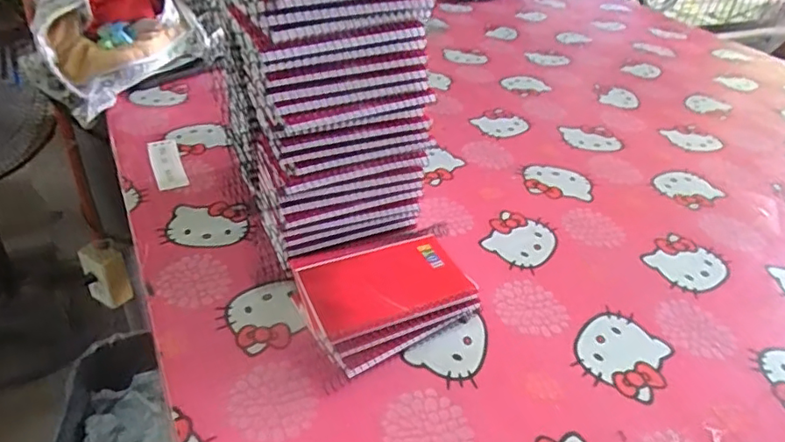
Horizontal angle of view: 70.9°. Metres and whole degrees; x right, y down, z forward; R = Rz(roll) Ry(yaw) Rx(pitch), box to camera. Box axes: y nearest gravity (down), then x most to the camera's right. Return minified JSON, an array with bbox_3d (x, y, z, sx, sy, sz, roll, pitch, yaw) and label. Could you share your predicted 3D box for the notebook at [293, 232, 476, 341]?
[{"bbox_3d":[-0.003,0.050,0.459,0.130,0.015,0.082,-13,41,-22],"label":"notebook"}]

